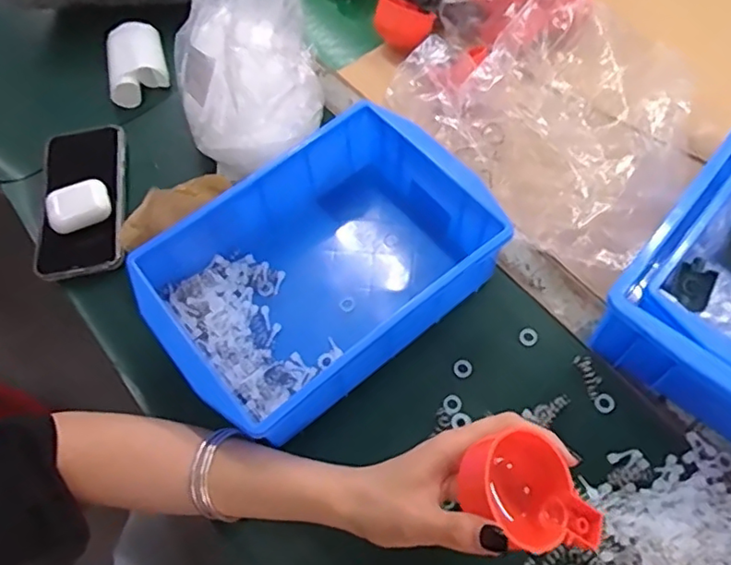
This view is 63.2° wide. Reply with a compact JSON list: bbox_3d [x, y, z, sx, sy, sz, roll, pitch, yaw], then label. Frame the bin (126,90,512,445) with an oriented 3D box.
[{"bbox_3d":[-0.031,-0.011,0.471,0.259,0.073,0.174,-36,66,-14],"label":"bin"}]

